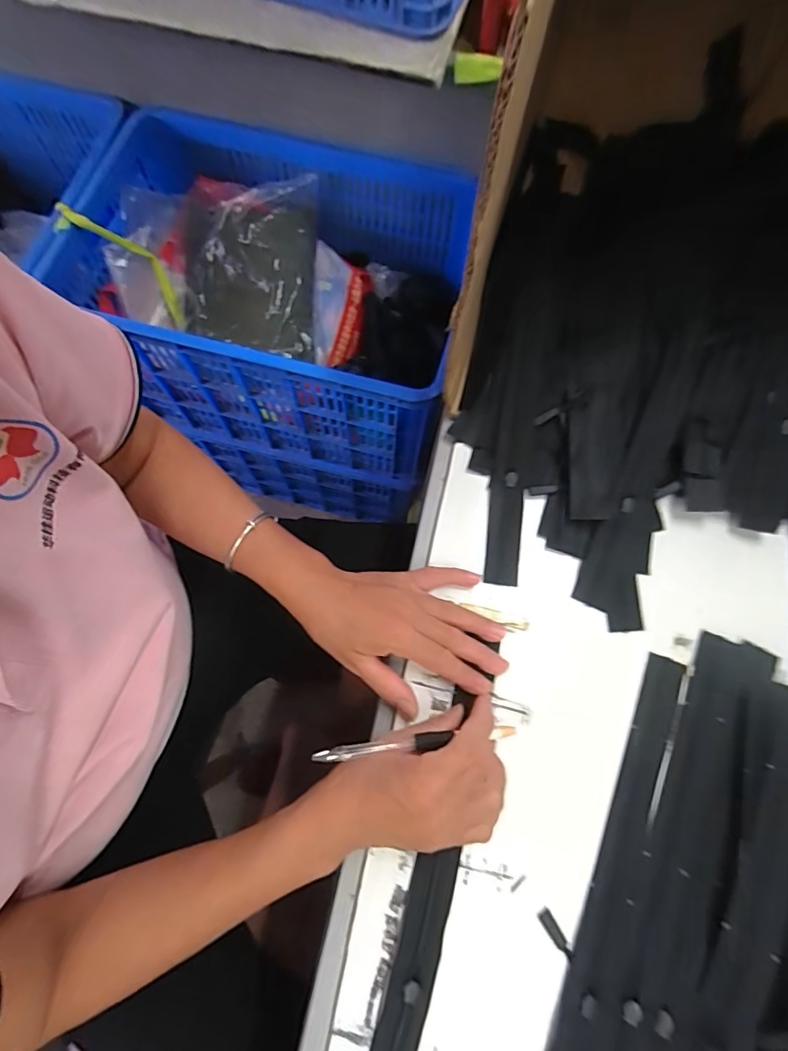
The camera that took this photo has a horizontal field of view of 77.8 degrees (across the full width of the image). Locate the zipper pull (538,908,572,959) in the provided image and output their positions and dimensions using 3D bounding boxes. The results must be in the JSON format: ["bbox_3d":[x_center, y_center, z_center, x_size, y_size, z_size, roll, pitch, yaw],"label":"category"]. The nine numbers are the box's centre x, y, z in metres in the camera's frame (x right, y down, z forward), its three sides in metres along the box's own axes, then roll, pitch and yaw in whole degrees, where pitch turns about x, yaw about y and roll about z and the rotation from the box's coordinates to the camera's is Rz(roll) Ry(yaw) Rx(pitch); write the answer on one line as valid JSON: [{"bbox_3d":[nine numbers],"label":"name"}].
[{"bbox_3d":[0.114,0.286,0.342,0.009,0.004,0.032,-32,76,-13],"label":"zipper pull"}]

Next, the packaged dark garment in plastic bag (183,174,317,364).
[{"bbox_3d":[-0.248,-0.429,0.811,0.232,0.094,0.298,1,72,-1],"label":"packaged dark garment in plastic bag"}]

